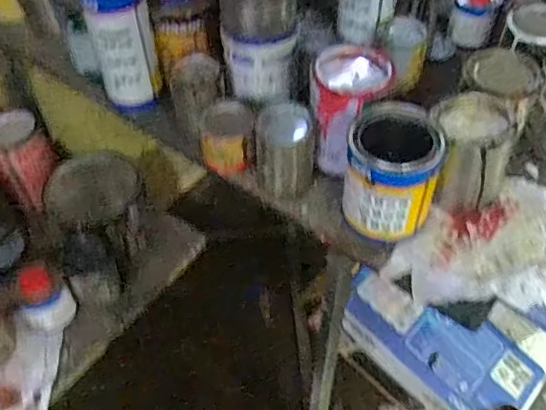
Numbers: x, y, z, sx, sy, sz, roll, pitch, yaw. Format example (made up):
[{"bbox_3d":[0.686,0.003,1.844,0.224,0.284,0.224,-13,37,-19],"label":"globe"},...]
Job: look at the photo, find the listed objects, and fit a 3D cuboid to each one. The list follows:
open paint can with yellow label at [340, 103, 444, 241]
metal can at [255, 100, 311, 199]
[{"bbox_3d":[0.137,-0.036,0.658,0.106,0.128,0.102,6,50,9],"label":"open paint can with yellow label"},{"bbox_3d":[0.015,-0.068,0.707,0.069,0.095,0.070,-3,49,2],"label":"metal can"}]

